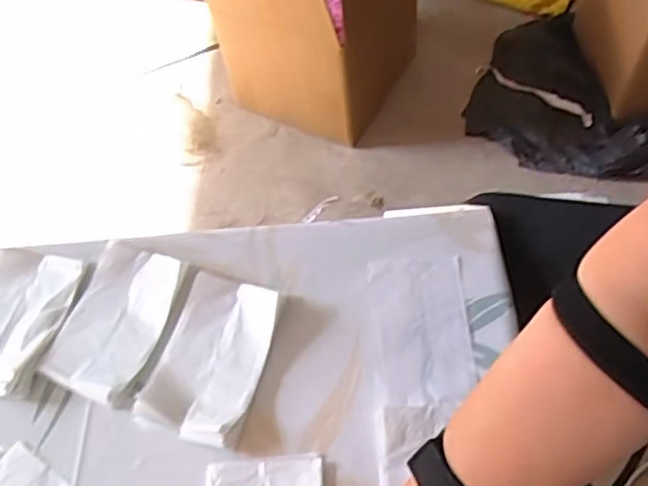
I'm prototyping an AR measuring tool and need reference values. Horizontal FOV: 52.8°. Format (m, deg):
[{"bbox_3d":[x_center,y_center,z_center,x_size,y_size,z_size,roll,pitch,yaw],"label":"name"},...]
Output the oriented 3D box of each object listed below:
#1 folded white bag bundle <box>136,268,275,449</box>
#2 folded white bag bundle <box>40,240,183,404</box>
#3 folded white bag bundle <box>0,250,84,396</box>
[{"bbox_3d":[-0.088,0.089,0.513,0.080,0.021,0.127,15,61,14],"label":"folded white bag bundle"},{"bbox_3d":[-0.169,0.063,0.537,0.080,0.017,0.126,16,61,14],"label":"folded white bag bundle"},{"bbox_3d":[-0.260,0.064,0.544,0.081,0.020,0.123,8,59,10],"label":"folded white bag bundle"}]

